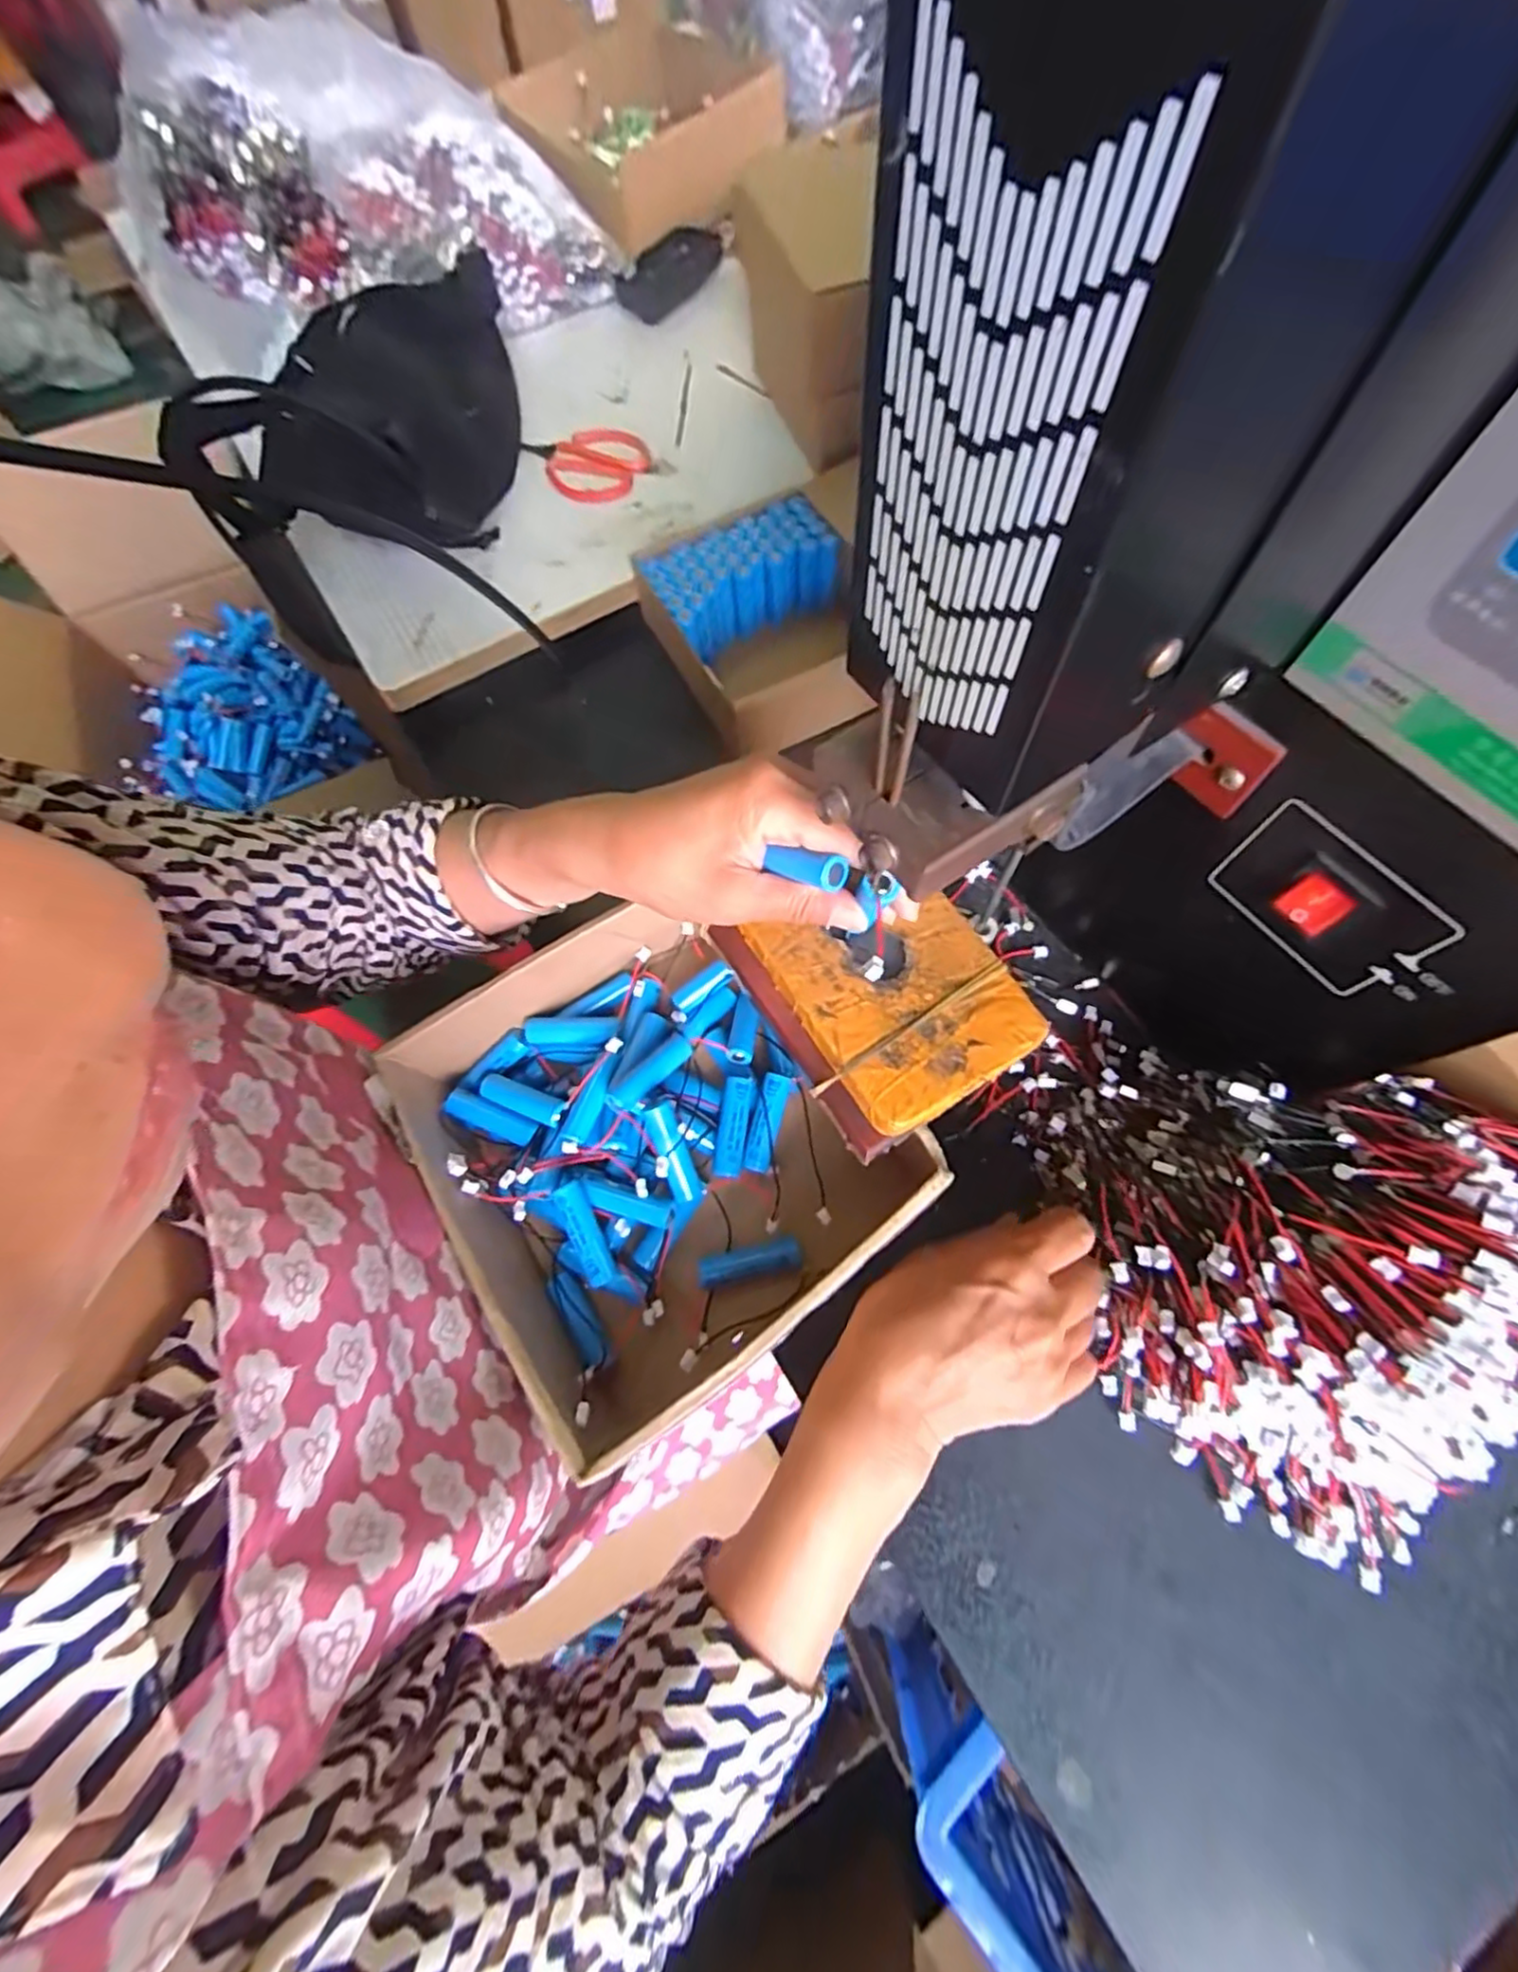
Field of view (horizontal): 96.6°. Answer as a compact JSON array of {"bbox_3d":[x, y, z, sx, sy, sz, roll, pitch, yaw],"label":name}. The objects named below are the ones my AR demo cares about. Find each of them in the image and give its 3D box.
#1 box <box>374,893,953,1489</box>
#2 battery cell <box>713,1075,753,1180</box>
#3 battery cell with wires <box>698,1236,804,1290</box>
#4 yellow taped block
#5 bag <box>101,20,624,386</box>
[{"bbox_3d":[-0.050,0.072,0.327,0.186,0.069,0.205,-36,70,-12],"label":"box"},{"bbox_3d":[-0.012,0.071,0.337,0.014,0.012,0.048,6,67,5],"label":"battery cell"},{"bbox_3d":[-0.004,0.133,0.322,0.049,0.011,0.015,-12,67,-3],"label":"battery cell with wires"},{"bbox_3d":[0.051,0.002,0.290,0.091,0.024,0.113,-30,69,-10],"label":"yellow taped block"},{"bbox_3d":[-0.339,-0.674,0.569,0.388,0.130,0.222,39,74,17],"label":"bag"}]

